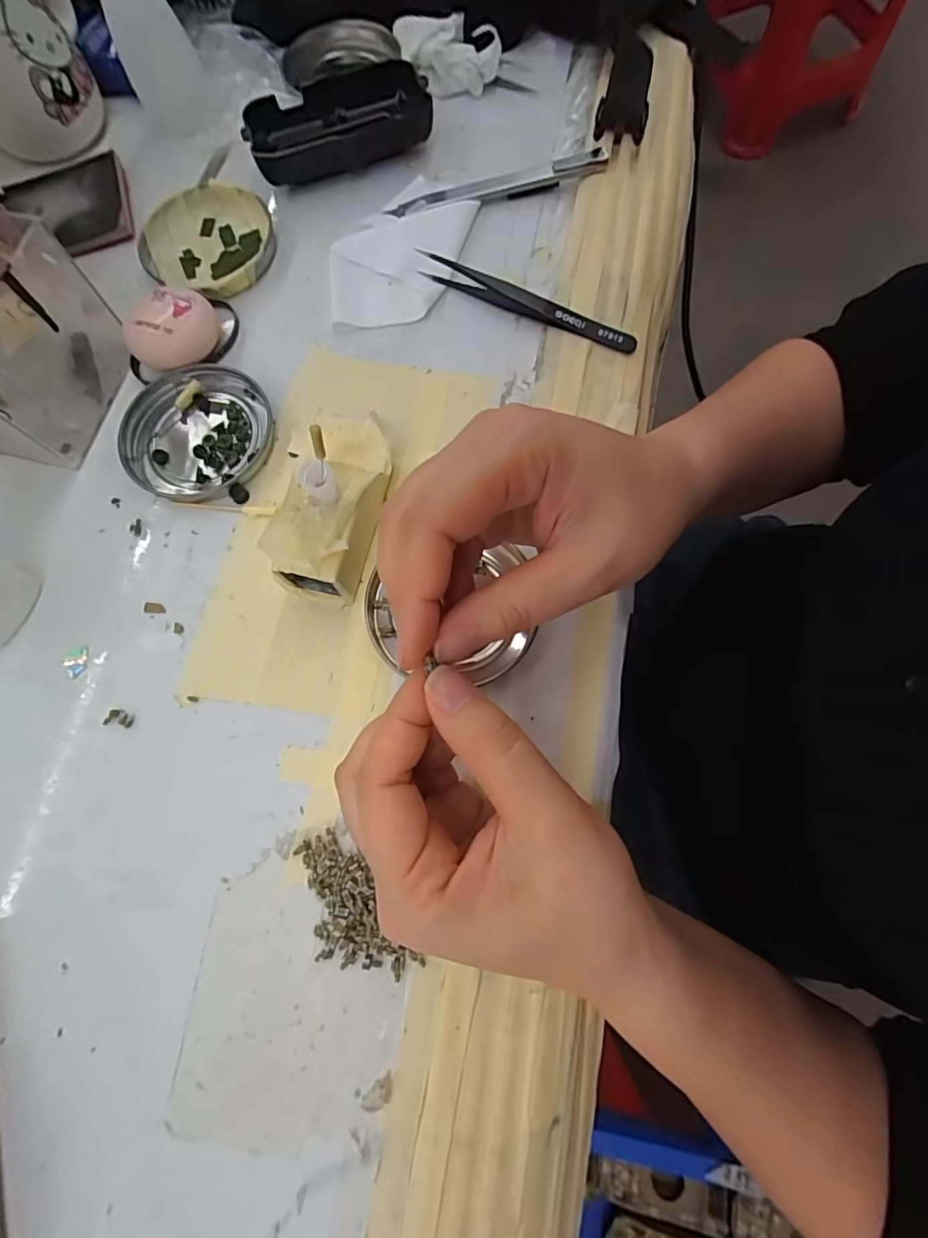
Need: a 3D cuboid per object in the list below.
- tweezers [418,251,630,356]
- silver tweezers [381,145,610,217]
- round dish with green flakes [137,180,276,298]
[{"bbox_3d":[0.034,-0.175,0.277,0.127,0.014,0.009,25,77,8],"label":"tweezers"},{"bbox_3d":[0.020,-0.261,0.302,0.129,0.014,0.015,-9,75,0],"label":"silver tweezers"},{"bbox_3d":[-0.154,-0.226,0.300,0.079,0.011,0.075,0,75,2],"label":"round dish with green flakes"}]

